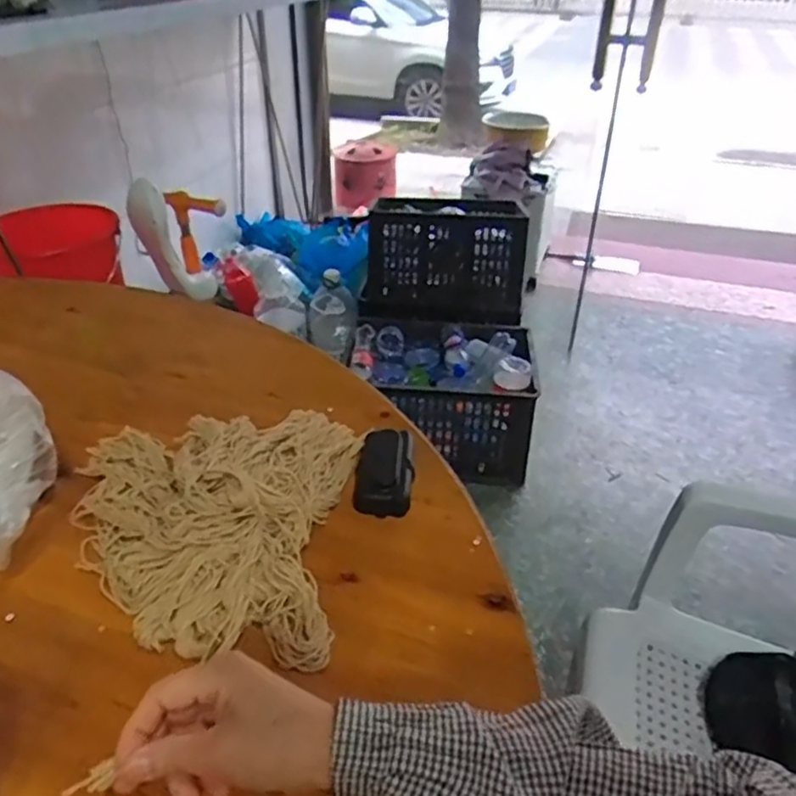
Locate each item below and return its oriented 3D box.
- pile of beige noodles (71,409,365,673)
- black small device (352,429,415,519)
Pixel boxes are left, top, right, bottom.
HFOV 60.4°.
[{"bbox_3d":[-0.169,0.079,0.593,0.249,0.065,0.288,2,35,2],"label":"pile of beige noodles"},{"bbox_3d":[-0.013,0.068,0.648,0.052,0.024,0.101,1,35,0],"label":"black small device"}]

